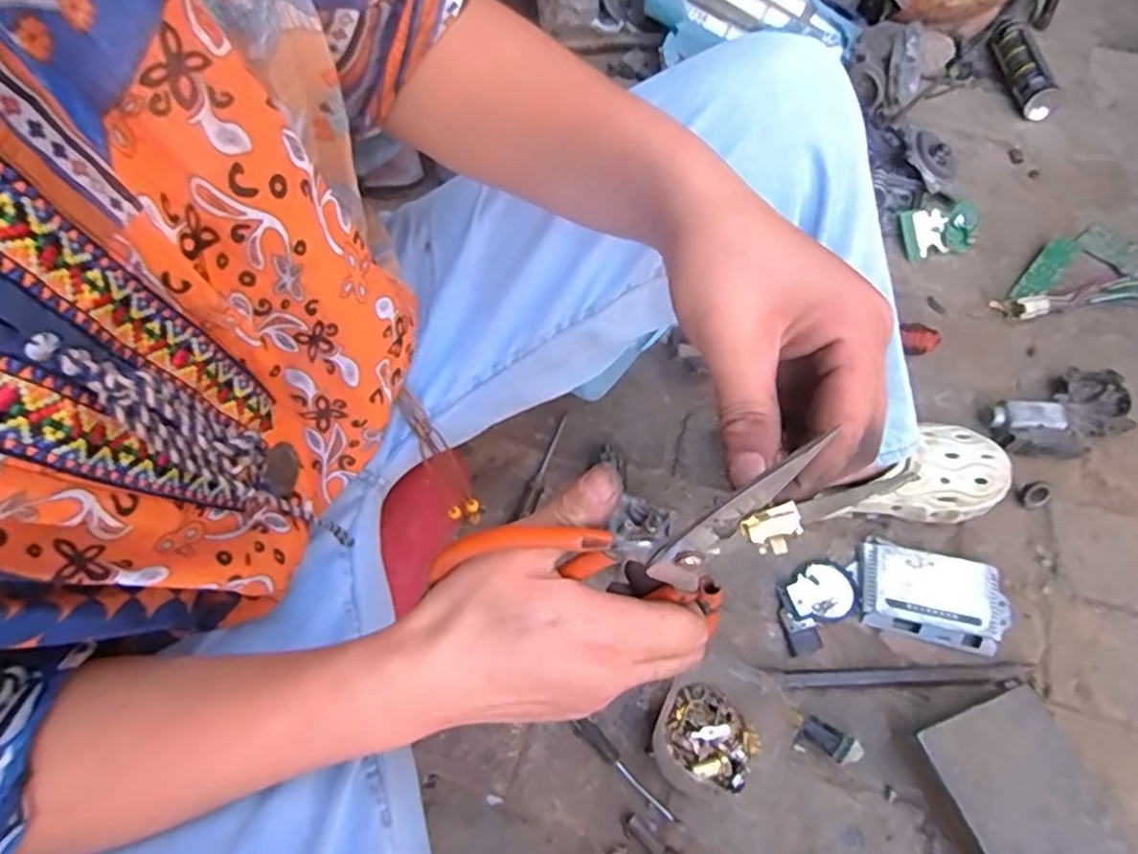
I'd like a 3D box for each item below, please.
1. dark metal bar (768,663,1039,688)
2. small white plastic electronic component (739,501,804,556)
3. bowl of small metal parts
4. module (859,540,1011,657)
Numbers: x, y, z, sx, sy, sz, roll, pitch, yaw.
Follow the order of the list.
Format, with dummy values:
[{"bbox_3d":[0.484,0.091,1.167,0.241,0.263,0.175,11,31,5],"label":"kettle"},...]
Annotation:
[{"bbox_3d":[0.330,0.249,0.653,0.253,0.008,0.018,-3,60,2],"label":"dark metal bar"},{"bbox_3d":[0.072,0.037,0.230,0.020,0.008,0.015,-14,60,-4],"label":"small white plastic electronic component"},{"bbox_3d":[0.127,0.299,0.623,0.091,0.053,0.090,-2,60,3],"label":"bowl of small metal parts"},{"bbox_3d":[0.380,0.178,0.682,0.143,0.022,0.091,13,62,11],"label":"module"}]

